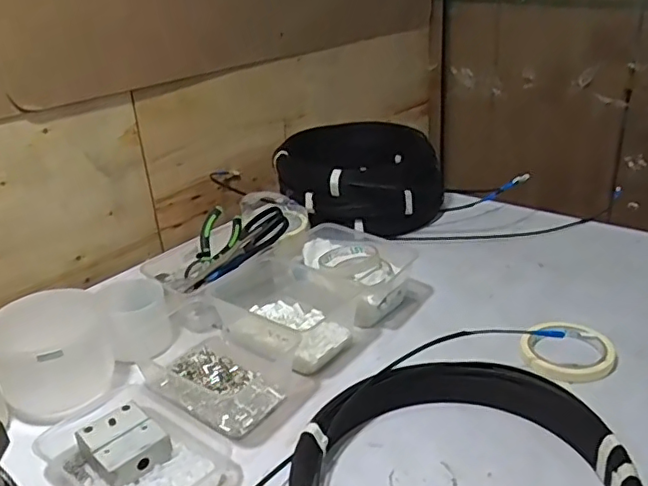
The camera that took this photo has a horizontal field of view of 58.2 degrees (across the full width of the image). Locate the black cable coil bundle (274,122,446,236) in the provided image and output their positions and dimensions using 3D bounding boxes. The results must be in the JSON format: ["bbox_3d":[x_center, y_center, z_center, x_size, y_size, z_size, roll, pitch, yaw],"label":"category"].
[{"bbox_3d":[0.058,-0.121,1.048,0.273,0.138,0.297,-5,25,-3],"label":"black cable coil bundle"}]

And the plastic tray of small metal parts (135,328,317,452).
[{"bbox_3d":[-0.118,0.155,0.665,0.196,0.030,0.126,15,31,34],"label":"plastic tray of small metal parts"}]

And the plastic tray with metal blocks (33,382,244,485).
[{"bbox_3d":[-0.179,0.203,0.559,0.190,0.039,0.126,18,33,37],"label":"plastic tray with metal blocks"}]

